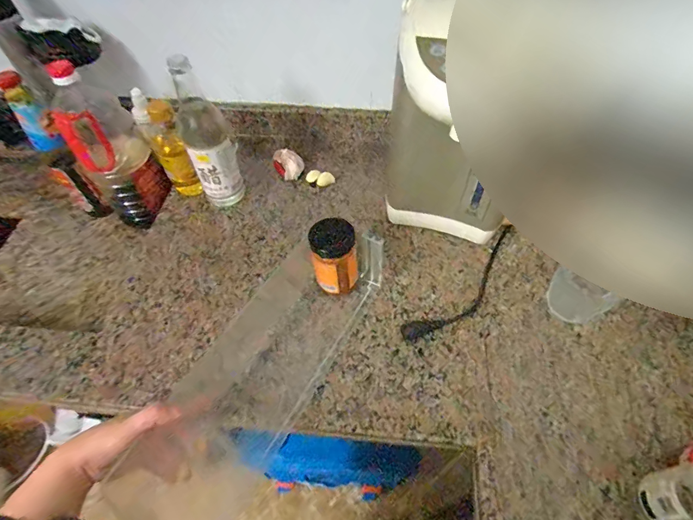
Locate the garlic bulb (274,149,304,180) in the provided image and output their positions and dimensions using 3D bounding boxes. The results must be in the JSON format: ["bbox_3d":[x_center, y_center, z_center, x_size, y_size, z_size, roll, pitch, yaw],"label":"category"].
[{"bbox_3d":[-0.101,-0.166,0.678,0.047,0.037,0.037,5,55,5],"label":"garlic bulb"}]

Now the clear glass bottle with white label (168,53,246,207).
[{"bbox_3d":[-0.210,-0.179,0.600,0.068,0.220,0.079,-21,57,-13],"label":"clear glass bottle with white label"}]

